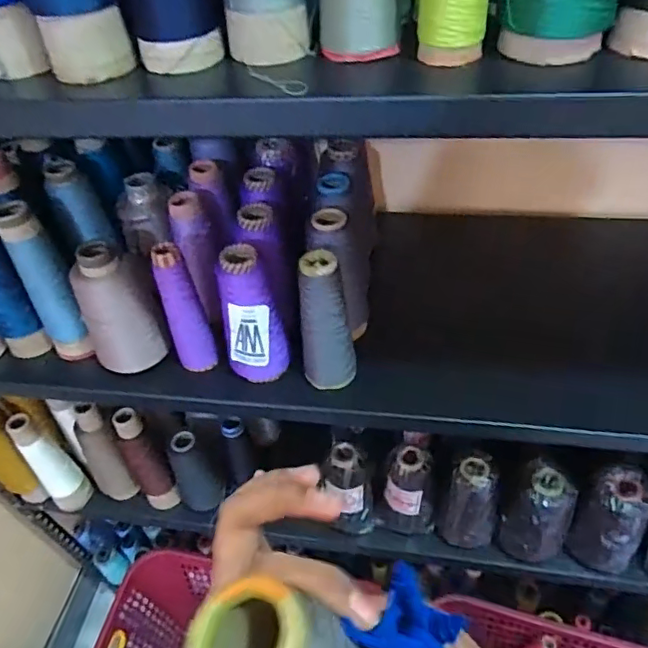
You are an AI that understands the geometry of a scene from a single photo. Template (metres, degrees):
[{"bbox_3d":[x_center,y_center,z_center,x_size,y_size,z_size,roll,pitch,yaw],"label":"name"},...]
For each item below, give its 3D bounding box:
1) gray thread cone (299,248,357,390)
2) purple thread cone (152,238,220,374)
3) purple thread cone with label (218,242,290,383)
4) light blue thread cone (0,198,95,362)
[{"bbox_3d":[0.002,-0.003,0.627,0.061,0.169,0.058,-10,46,-3],"label":"gray thread cone"},{"bbox_3d":[-0.166,-0.015,0.651,0.042,0.172,0.037,-21,48,-13],"label":"purple thread cone"},{"bbox_3d":[-0.085,-0.007,0.636,0.074,0.164,0.058,-17,47,-10],"label":"purple thread cone with label"},{"bbox_3d":[-0.328,-0.037,0.666,0.057,0.211,0.057,-33,51,-23],"label":"light blue thread cone"}]

